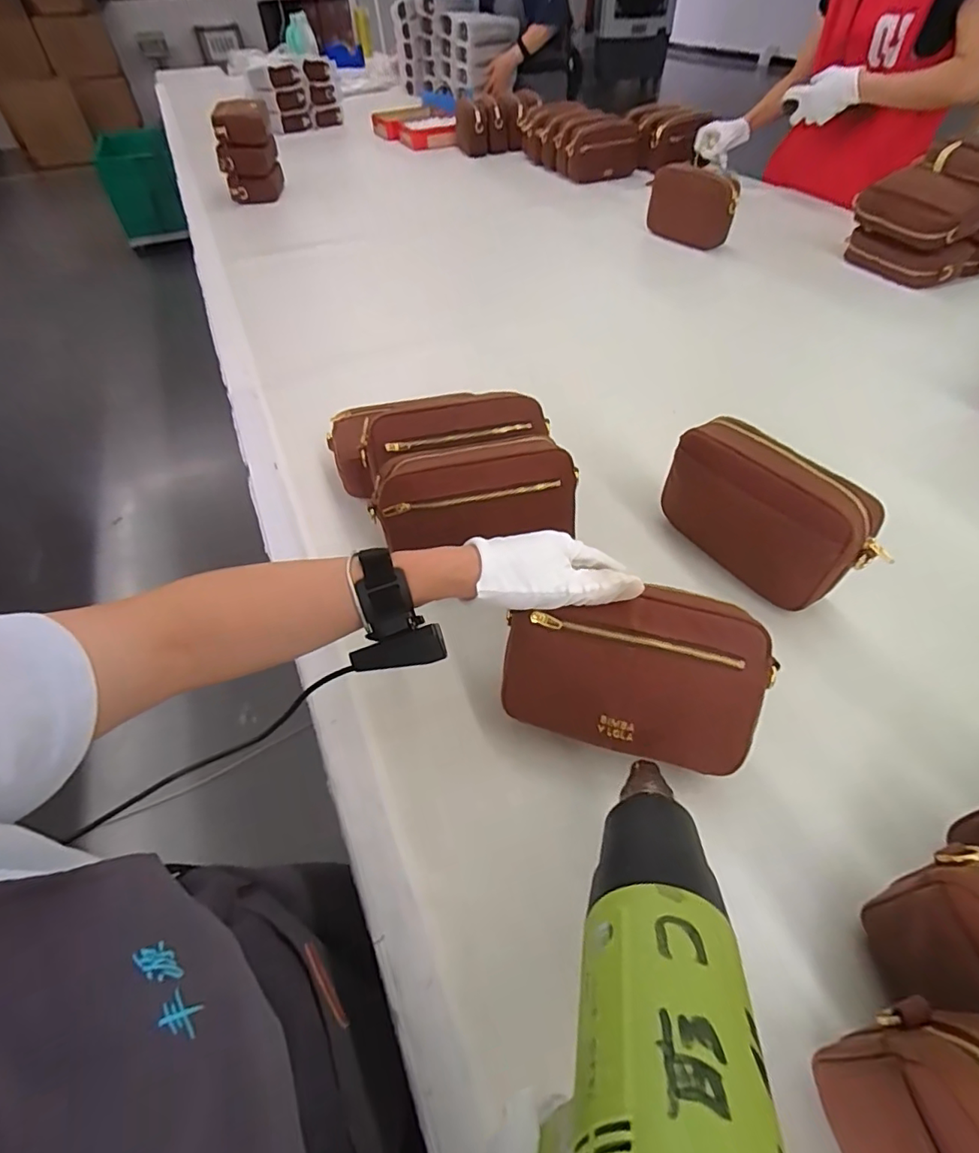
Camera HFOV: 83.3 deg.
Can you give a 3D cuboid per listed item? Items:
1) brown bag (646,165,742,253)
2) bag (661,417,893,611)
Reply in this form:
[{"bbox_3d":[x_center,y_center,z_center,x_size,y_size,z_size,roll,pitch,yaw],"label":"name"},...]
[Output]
[{"bbox_3d":[0.425,-0.807,1.200,0.085,0.127,0.211,-24,52,-17],"label":"brown bag"},{"bbox_3d":[0.273,-0.062,0.555,0.061,0.135,0.206,-30,54,-22],"label":"bag"}]

